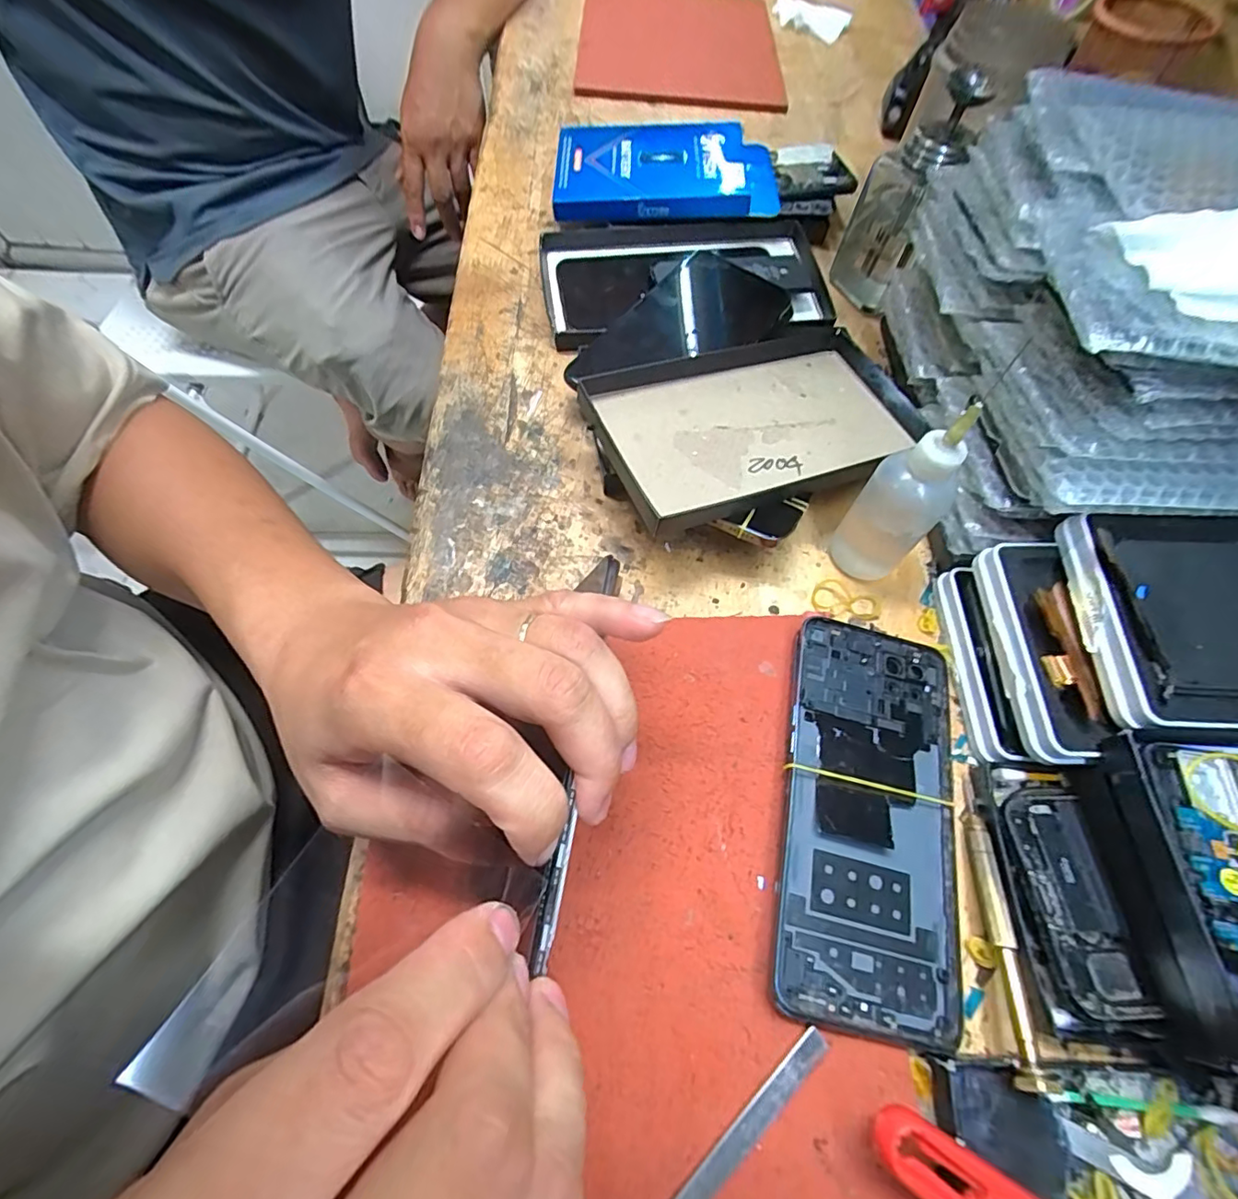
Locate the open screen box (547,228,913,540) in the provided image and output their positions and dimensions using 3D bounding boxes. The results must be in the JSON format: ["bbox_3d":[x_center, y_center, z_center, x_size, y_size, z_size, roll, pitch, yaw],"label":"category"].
[{"bbox_3d":[0.060,-0.156,0.347,0.185,0.045,0.264,-10,64,-8],"label":"open screen box"}]

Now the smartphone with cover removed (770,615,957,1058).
[{"bbox_3d":[0.106,0.088,0.240,0.071,0.013,0.161,13,63,3],"label":"smartphone with cover removed"}]

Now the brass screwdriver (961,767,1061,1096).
[{"bbox_3d":[0.149,0.123,0.224,0.010,0.014,0.112,11,51,2],"label":"brass screwdriver"}]

